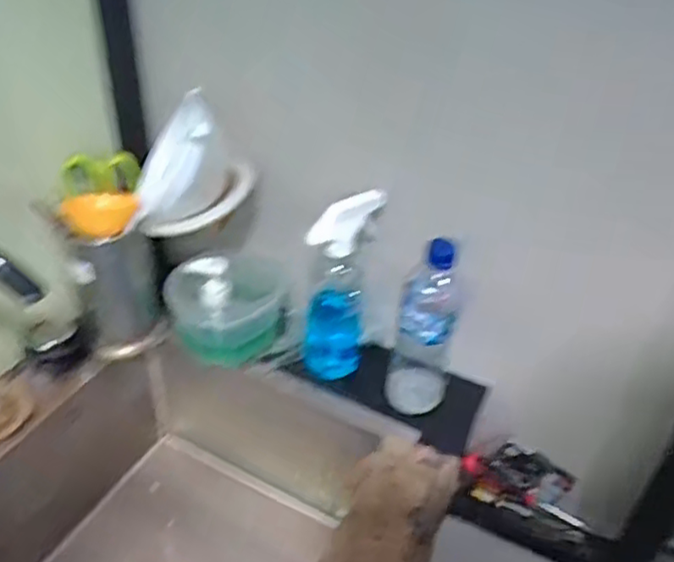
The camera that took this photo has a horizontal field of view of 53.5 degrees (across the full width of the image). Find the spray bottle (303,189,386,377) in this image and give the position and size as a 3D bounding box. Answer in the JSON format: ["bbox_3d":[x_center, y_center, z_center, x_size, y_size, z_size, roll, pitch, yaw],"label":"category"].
[{"bbox_3d":[0.001,0.008,0.775,0.079,0.234,0.063,7,38,3],"label":"spray bottle"}]

